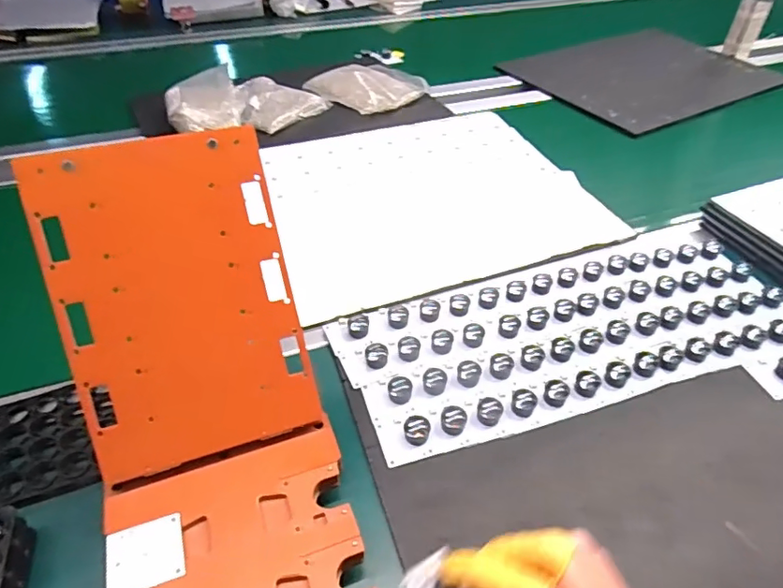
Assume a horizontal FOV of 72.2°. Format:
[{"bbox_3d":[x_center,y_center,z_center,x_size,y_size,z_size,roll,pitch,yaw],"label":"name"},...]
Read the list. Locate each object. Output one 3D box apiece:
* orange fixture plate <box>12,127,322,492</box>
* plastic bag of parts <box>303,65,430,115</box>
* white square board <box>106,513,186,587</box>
[{"bbox_3d":[-0.152,0.008,0.393,0.154,0.233,0.009,-15,7,-18],"label":"orange fixture plate"},{"bbox_3d":[-0.045,-0.378,0.970,0.169,0.032,0.172,-33,52,-31],"label":"plastic bag of parts"},{"bbox_3d":[-0.164,0.174,0.358,0.047,0.004,0.044,-14,45,-15],"label":"white square board"}]

